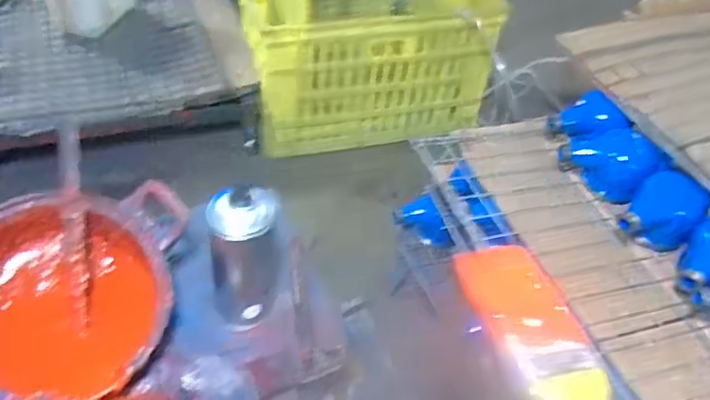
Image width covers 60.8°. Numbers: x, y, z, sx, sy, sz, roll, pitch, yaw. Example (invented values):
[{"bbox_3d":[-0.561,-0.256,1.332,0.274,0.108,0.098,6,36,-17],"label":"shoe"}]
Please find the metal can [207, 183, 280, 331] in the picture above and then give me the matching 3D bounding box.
[{"bbox_3d":[-0.118,0.053,0.634,0.073,0.173,0.076,3,43,-2],"label":"metal can"}]

